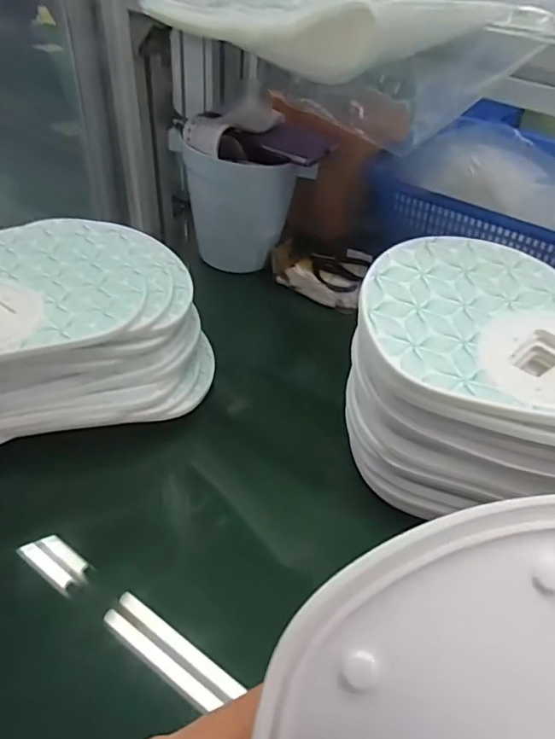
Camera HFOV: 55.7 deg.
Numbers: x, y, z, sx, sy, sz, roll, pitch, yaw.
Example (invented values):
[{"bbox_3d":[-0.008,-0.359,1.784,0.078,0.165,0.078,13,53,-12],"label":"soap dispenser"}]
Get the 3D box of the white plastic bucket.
[{"bbox_3d":[-0.046,-0.202,0.639,0.121,0.138,0.114,3,43,-3],"label":"white plastic bucket"}]

